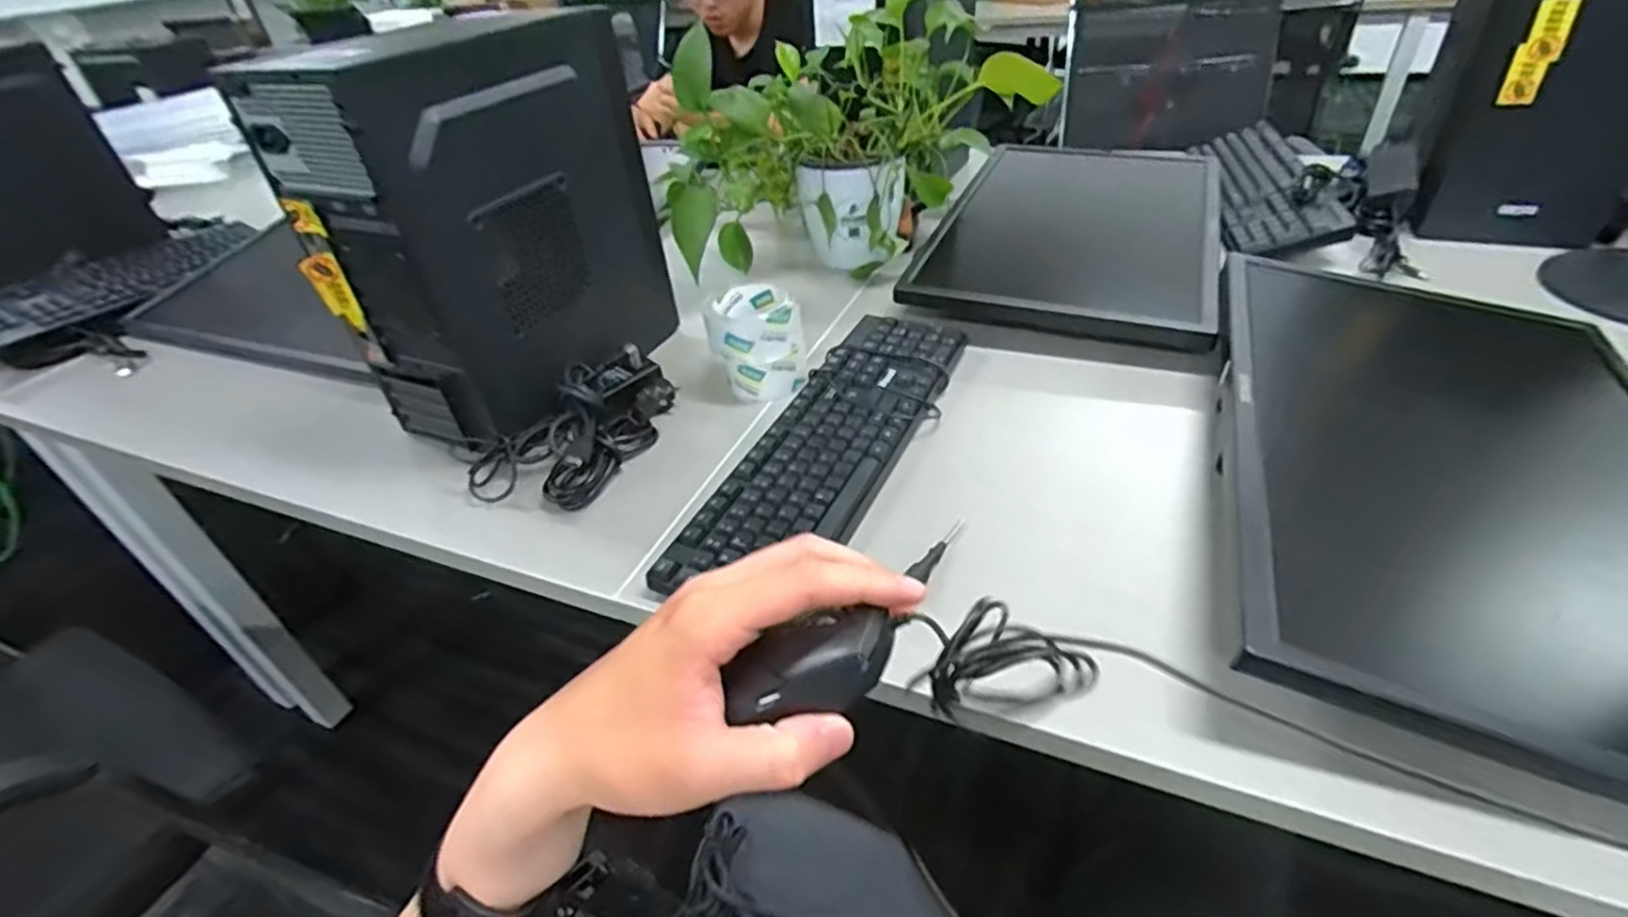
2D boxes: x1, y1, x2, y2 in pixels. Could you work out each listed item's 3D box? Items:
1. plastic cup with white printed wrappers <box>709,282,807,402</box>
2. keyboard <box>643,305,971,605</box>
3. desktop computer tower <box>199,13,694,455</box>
[{"bbox_3d":[-0.059,-0.128,0.781,0.097,0.102,0.110,-8,38,-2],"label":"plastic cup with white printed wrappers"},{"bbox_3d":[0.020,-0.017,0.670,0.126,0.026,0.416,13,42,23],"label":"keyboard"},{"bbox_3d":[-0.308,-0.242,0.726,0.164,0.314,0.315,15,43,25],"label":"desktop computer tower"}]

